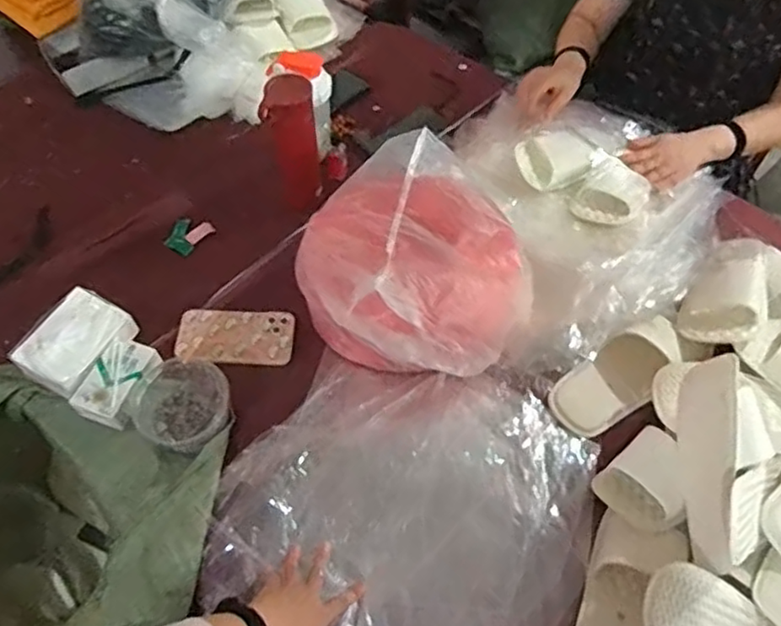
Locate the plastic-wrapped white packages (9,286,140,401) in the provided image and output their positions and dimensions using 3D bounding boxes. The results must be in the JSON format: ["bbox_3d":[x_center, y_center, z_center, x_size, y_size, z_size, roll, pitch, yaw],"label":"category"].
[{"bbox_3d":[-0.424,0.041,0.855,0.105,0.048,0.136,24,60,15],"label":"plastic-wrapped white packages"}]

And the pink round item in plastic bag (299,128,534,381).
[{"bbox_3d":[0.039,-0.058,0.857,0.291,0.182,0.297,0,57,0],"label":"pink round item in plastic bag"}]

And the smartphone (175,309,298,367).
[{"bbox_3d":[-0.222,0.033,0.905,0.161,0.012,0.087,1,57,0],"label":"smartphone"}]

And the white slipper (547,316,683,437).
[{"bbox_3d":[0.309,0.085,0.858,0.199,0.057,0.089,-30,62,-19],"label":"white slipper"}]

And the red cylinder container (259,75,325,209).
[{"bbox_3d":[-0.150,-0.263,0.972,0.076,0.208,0.089,-7,57,-5],"label":"red cylinder container"}]

